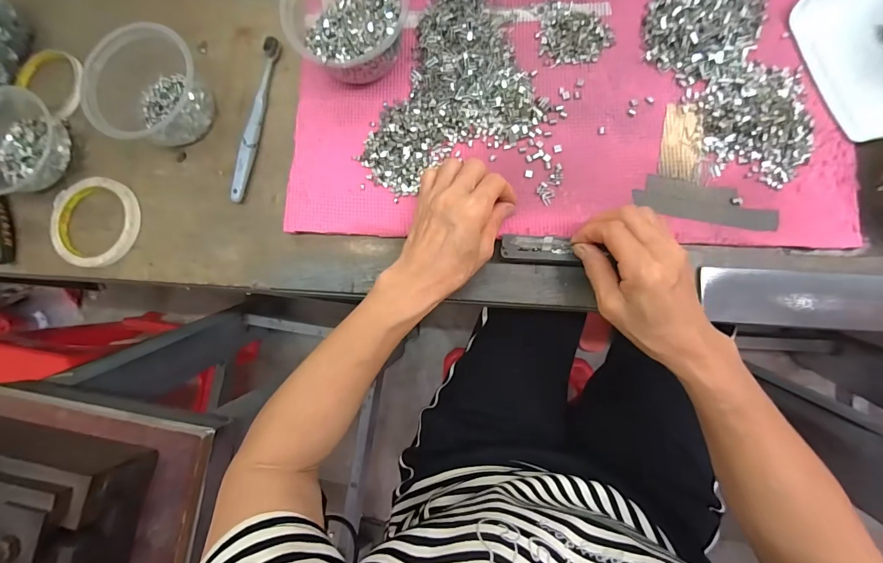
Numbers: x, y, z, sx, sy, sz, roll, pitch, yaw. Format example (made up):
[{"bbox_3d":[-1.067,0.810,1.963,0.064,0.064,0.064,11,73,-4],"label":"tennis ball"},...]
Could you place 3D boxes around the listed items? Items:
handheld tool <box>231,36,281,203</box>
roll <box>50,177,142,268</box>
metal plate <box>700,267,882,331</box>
[{"bbox_3d":[-0.198,-0.171,0.410,0.014,0.013,0.176,12,88,7],"label":"handheld tool"},{"bbox_3d":[-0.376,-0.064,0.419,0.098,0.012,0.096,0,86,6],"label":"roll"},{"bbox_3d":[0.361,0.017,0.335,0.244,0.008,0.048,3,87,6],"label":"metal plate"}]

